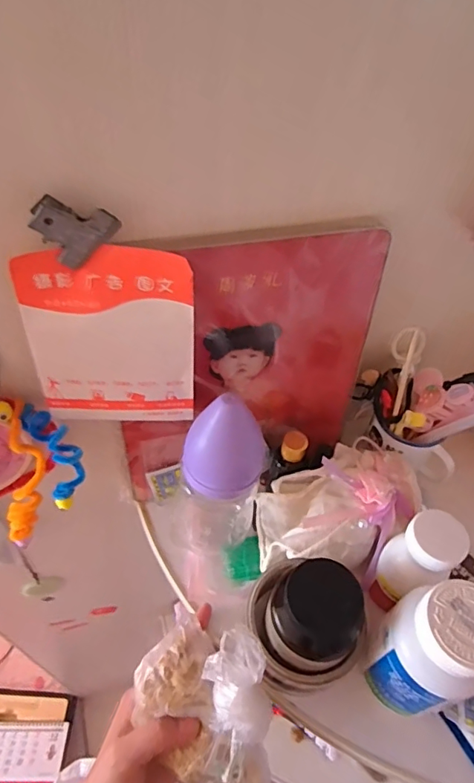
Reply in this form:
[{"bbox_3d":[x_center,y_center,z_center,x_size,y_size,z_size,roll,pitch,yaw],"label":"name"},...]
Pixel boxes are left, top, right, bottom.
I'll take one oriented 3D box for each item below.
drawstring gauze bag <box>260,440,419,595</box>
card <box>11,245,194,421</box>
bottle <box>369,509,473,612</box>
[{"bbox_3d":[0.085,0.105,0.417,0.130,0.071,0.095,-20,55,-20],"label":"drawstring gauze bag"},{"bbox_3d":[-0.080,-0.029,0.329,0.101,0.135,0.010,2,43,-3],"label":"card"},{"bbox_3d":[0.128,0.131,0.374,0.054,0.094,0.042,-35,61,-28],"label":"bottle"}]

